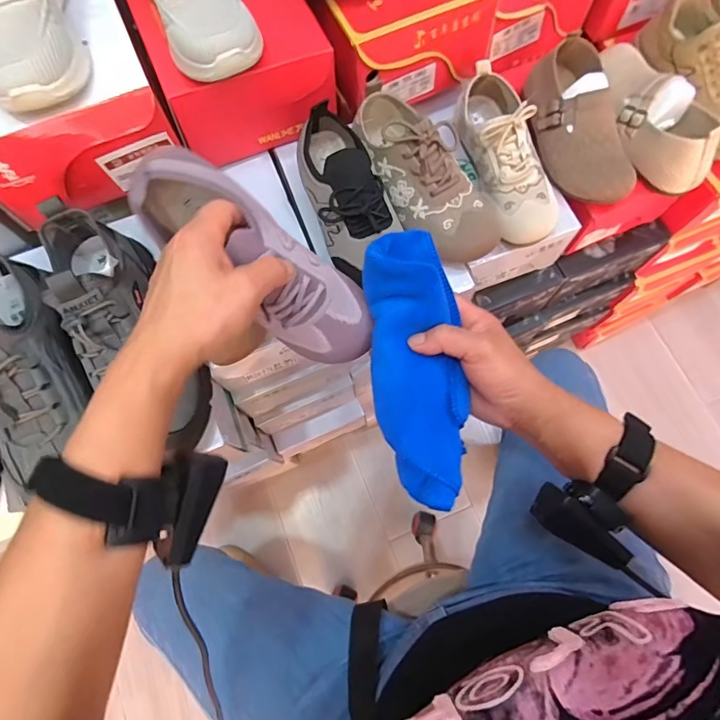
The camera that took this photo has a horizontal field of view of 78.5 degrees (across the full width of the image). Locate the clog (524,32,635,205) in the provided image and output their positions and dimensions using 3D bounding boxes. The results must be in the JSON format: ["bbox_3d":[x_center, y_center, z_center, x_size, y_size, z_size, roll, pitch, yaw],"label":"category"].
[{"bbox_3d":[0.286,-0.305,0.564,0.097,0.069,0.212,-17,73,-5],"label":"clog"}]

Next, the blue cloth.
[{"bbox_3d":[0.046,0.007,0.354,0.071,0.030,0.215,-8,93,-2],"label":"blue cloth"}]

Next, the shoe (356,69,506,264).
[{"bbox_3d":[0.063,-0.224,0.495,0.083,0.074,0.242,-32,75,-9],"label":"shoe"}]

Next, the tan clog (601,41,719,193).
[{"bbox_3d":[0.380,-0.333,0.571,0.083,0.074,0.225,-10,72,-2],"label":"tan clog"}]

